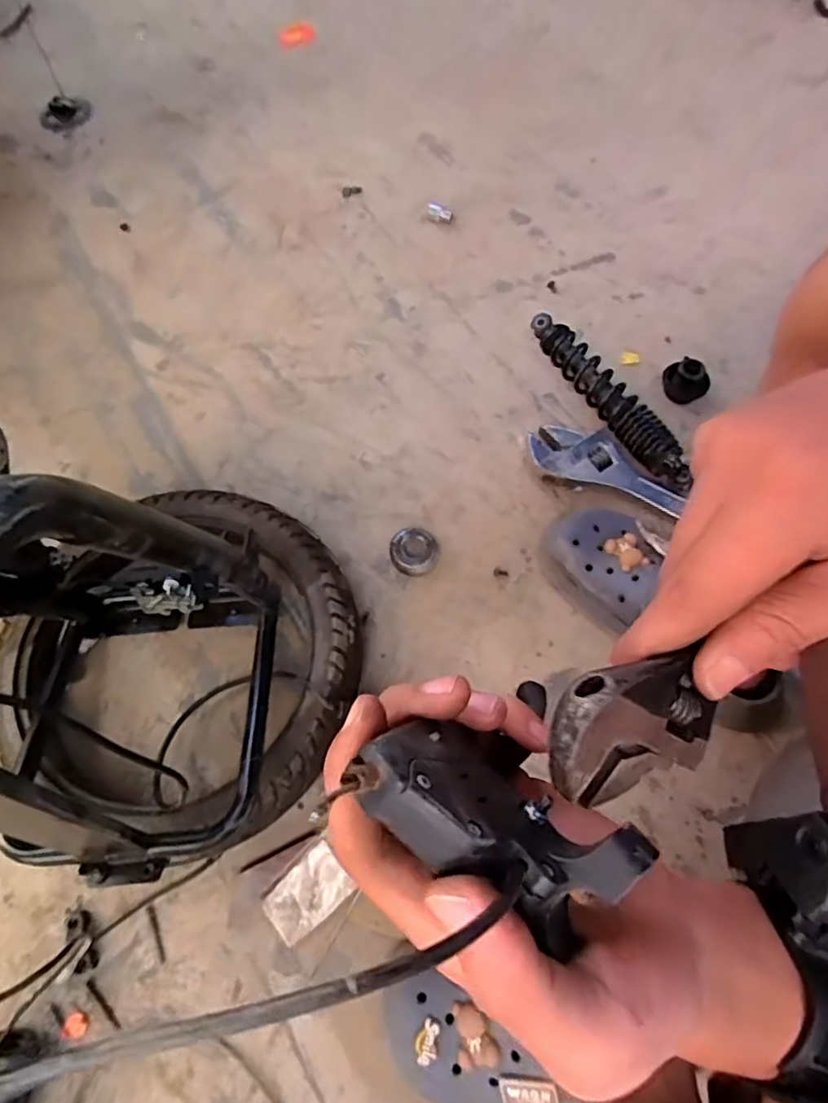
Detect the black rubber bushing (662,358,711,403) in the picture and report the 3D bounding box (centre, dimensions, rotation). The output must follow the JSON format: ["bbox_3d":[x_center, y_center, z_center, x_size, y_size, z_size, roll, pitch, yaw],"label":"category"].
[{"bbox_3d":[0.335,-0.209,0.751,0.054,0.043,0.044,27,70,13],"label":"black rubber bushing"}]

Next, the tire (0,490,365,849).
[{"bbox_3d":[-0.225,0.098,0.621,0.347,0.071,0.320,-1,66,2],"label":"tire"}]

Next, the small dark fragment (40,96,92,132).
[{"bbox_3d":[-0.605,-0.759,1.050,0.086,0.022,0.086,-18,67,-6],"label":"small dark fragment"}]

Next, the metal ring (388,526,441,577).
[{"bbox_3d":[-0.001,0.000,0.678,0.053,0.025,0.049,-1,66,2],"label":"metal ring"}]

